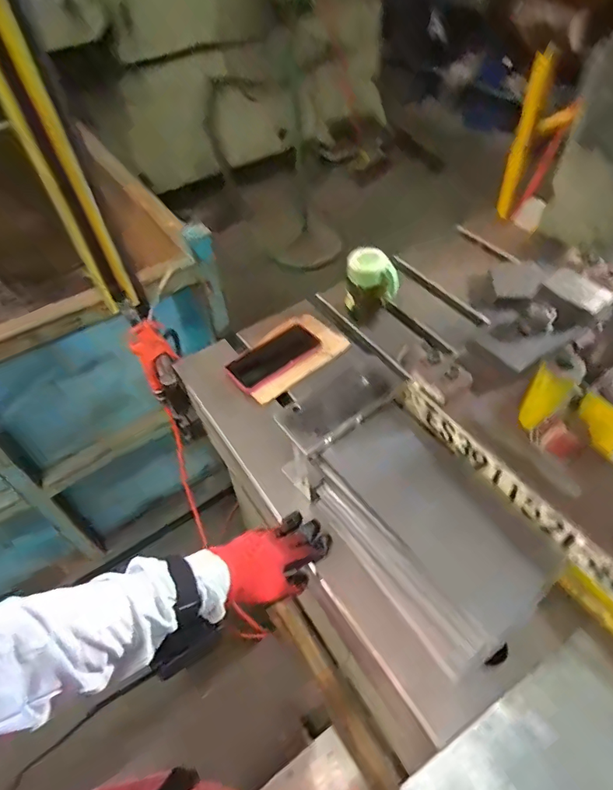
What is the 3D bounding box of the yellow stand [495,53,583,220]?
[{"bbox_3d":[0.530,-0.572,1.101,0.104,0.338,0.055,18,53,18],"label":"yellow stand"}]

